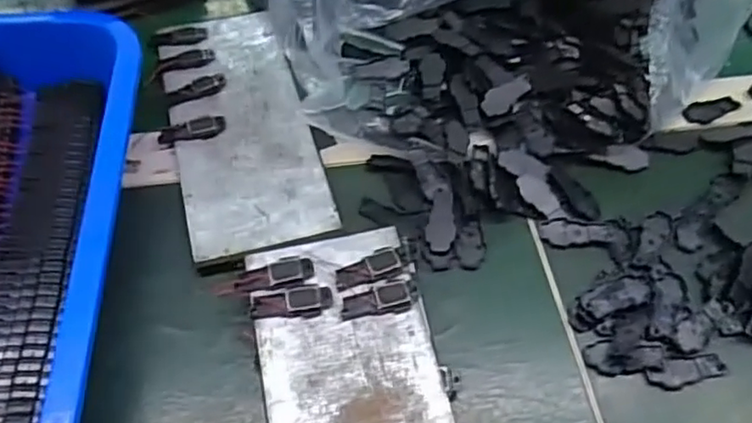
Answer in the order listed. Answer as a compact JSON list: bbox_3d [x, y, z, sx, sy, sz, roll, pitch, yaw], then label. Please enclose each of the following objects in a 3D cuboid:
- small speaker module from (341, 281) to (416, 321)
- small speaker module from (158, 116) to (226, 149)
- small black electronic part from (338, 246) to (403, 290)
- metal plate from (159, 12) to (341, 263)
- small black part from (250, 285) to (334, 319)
[{"bbox_3d":[0.002,0.043,0.315,0.036,0.004,0.015,-10,57,-2],"label":"small speaker module"},{"bbox_3d":[-0.110,-0.048,0.386,0.039,0.004,0.015,-14,57,-11],"label":"small speaker module"},{"bbox_3d":[-0.004,0.028,0.322,0.033,0.004,0.015,-18,58,-14],"label":"small black electronic part"},{"bbox_3d":[-0.084,-0.057,0.399,0.079,0.010,0.192,-13,57,-11],"label":"metal plate"},{"bbox_3d":[-0.041,0.044,0.313,0.039,0.004,0.015,-5,56,-5],"label":"small black part"}]

